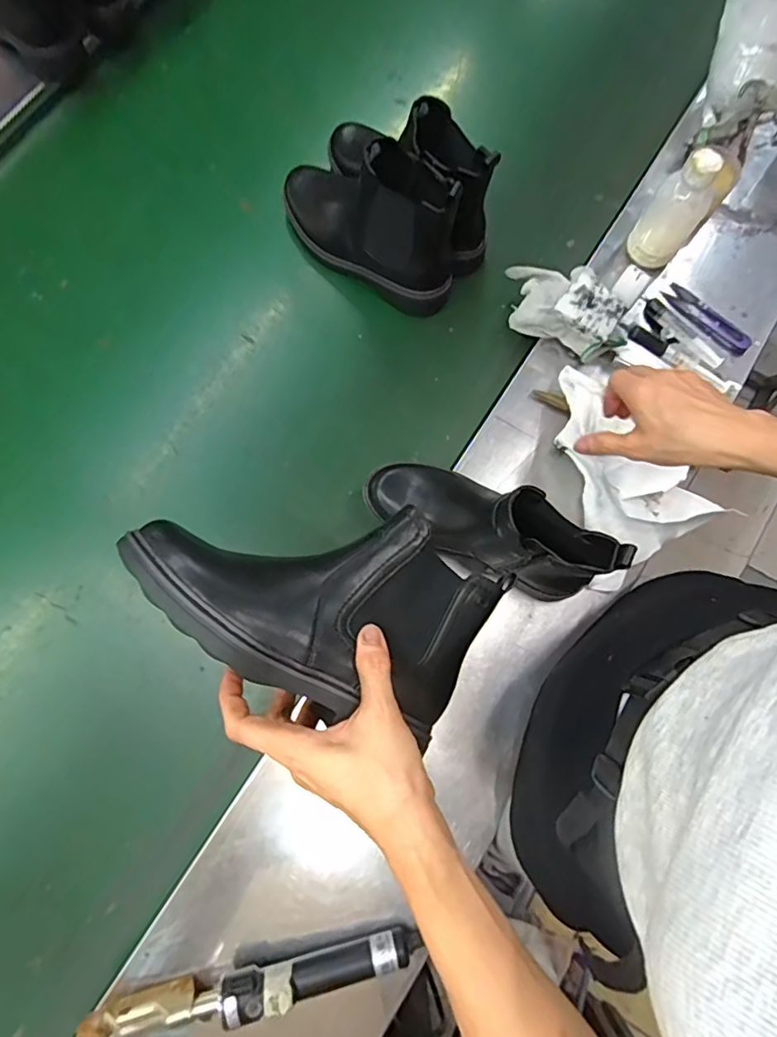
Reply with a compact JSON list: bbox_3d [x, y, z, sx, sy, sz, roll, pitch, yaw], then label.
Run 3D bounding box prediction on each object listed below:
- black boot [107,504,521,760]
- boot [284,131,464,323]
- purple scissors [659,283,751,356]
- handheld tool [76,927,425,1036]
[{"bbox_3d":[-0.044,0.039,0.364,0.221,0.077,0.139,30,78,7],"label":"black boot"},{"bbox_3d":[-0.036,-0.368,0.657,0.255,0.152,0.087,39,79,9],"label":"boot"},{"bbox_3d":[0.382,-0.241,0.661,0.035,0.008,0.116,-43,80,-9],"label":"purple scissors"},{"bbox_3d":[-0.118,0.411,0.487,0.293,0.046,0.030,-13,76,-3],"label":"handheld tool"}]

